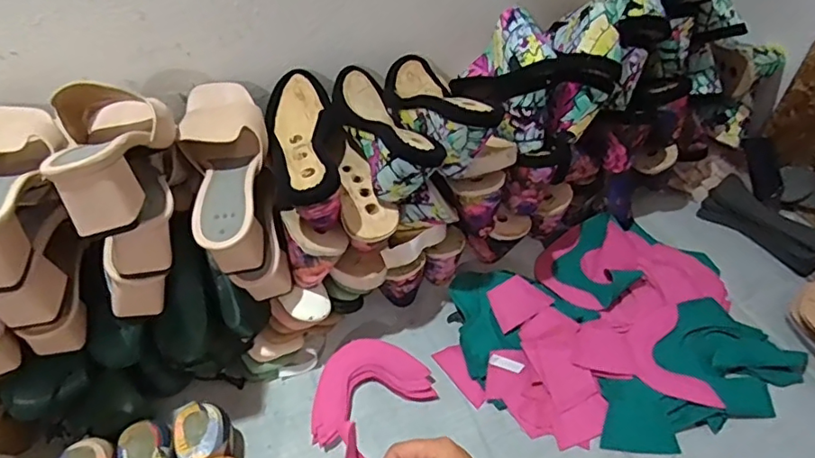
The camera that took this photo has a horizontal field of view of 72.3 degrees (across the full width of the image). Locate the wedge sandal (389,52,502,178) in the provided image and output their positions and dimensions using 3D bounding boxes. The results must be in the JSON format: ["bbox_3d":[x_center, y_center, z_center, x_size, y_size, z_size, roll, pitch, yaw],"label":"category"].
[{"bbox_3d":[0.029,-0.155,0.644,0.083,0.074,0.227,-13,47,-10],"label":"wedge sandal"}]

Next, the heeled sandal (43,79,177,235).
[{"bbox_3d":[-0.260,-0.082,0.505,0.089,0.085,0.220,-20,49,-15],"label":"heeled sandal"}]

